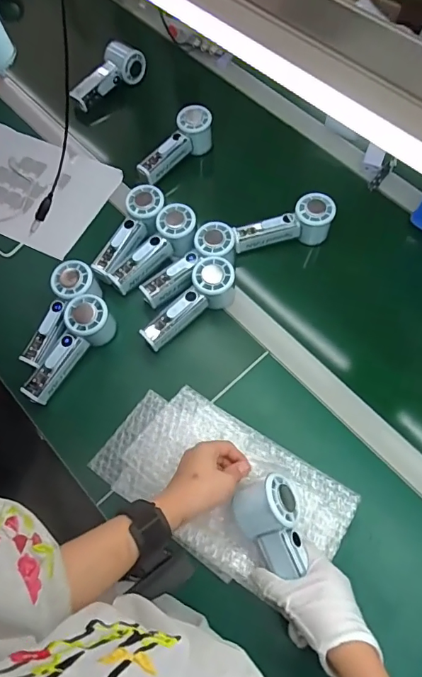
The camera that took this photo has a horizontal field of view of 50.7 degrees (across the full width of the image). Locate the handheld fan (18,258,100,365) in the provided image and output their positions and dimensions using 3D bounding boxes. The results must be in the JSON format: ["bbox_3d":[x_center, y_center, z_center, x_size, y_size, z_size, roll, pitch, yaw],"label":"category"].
[{"bbox_3d":[-0.201,-0.028,0.612,0.056,0.062,0.148,15,67,7],"label":"handheld fan"}]

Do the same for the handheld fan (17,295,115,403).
[{"bbox_3d":[-0.185,0.019,0.590,0.053,0.062,0.149,23,69,11],"label":"handheld fan"}]

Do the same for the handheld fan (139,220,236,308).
[{"bbox_3d":[-0.028,-0.101,0.646,0.156,0.058,0.061,-42,71,-1],"label":"handheld fan"}]

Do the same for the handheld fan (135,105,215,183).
[{"bbox_3d":[-0.064,-0.321,0.746,0.150,0.067,0.048,-41,72,-16],"label":"handheld fan"}]

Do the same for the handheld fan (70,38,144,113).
[{"bbox_3d":[-0.192,-0.479,0.815,0.054,0.050,0.157,36,72,15],"label":"handheld fan"}]

